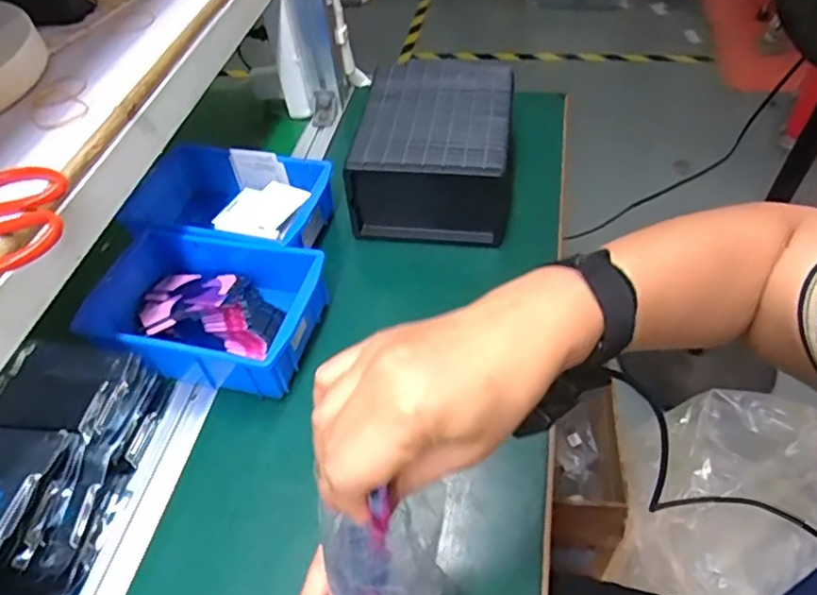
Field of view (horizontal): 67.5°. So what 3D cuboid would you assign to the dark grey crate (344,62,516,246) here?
[{"bbox_3d":[0.032,-0.166,0.690,0.166,0.101,0.192,3,50,9],"label":"dark grey crate"}]

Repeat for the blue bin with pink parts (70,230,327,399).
[{"bbox_3d":[-0.186,0.011,0.566,0.192,0.059,0.135,10,51,14],"label":"blue bin with pink parts"}]

